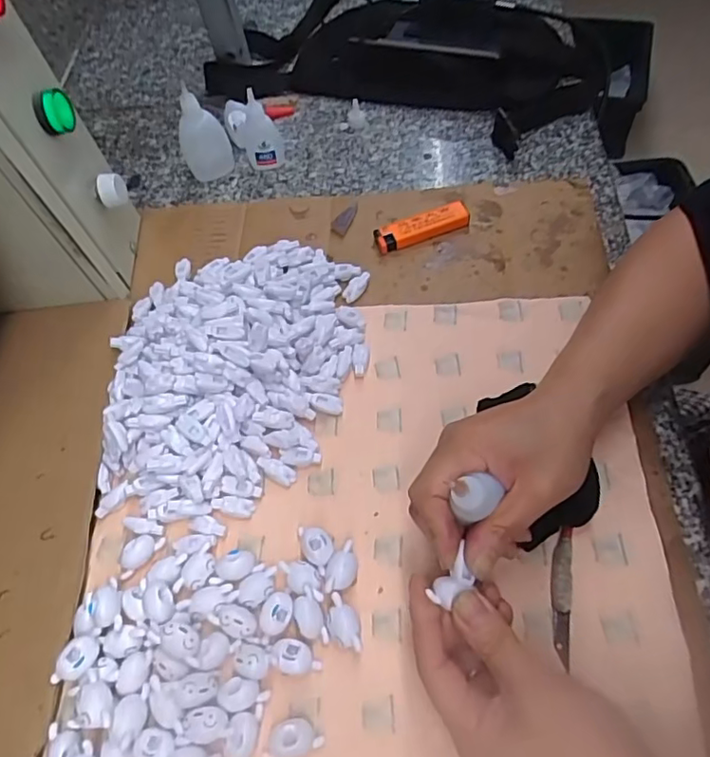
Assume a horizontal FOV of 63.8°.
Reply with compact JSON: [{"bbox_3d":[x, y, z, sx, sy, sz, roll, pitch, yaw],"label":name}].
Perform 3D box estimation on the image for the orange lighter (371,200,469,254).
[{"bbox_3d":[0.057,-0.130,0.487,0.080,0.019,0.021,-17,60,-7],"label":"orange lighter"}]

